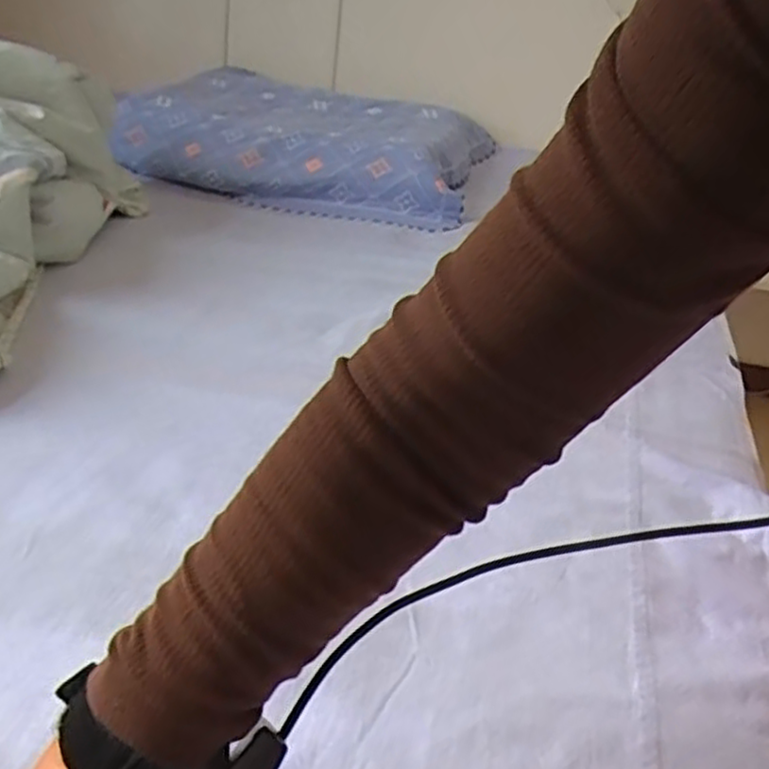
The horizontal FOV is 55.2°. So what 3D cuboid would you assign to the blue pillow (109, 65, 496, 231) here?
[{"bbox_3d":[-0.135,-0.481,1.466,0.676,0.147,0.556,8,31,4],"label":"blue pillow"}]

